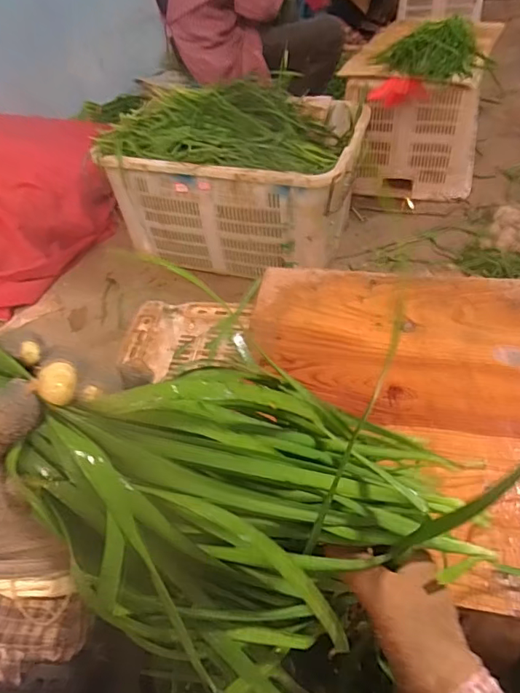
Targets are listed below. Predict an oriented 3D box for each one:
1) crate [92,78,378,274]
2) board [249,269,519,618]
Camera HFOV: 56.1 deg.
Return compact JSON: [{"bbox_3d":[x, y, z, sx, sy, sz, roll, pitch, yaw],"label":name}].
[{"bbox_3d":[-0.047,-0.489,1.417,0.644,0.366,0.446,12,49,17],"label":"crate"},{"bbox_3d":[0.228,0.067,0.609,0.522,0.026,0.466,6,48,12],"label":"board"}]

